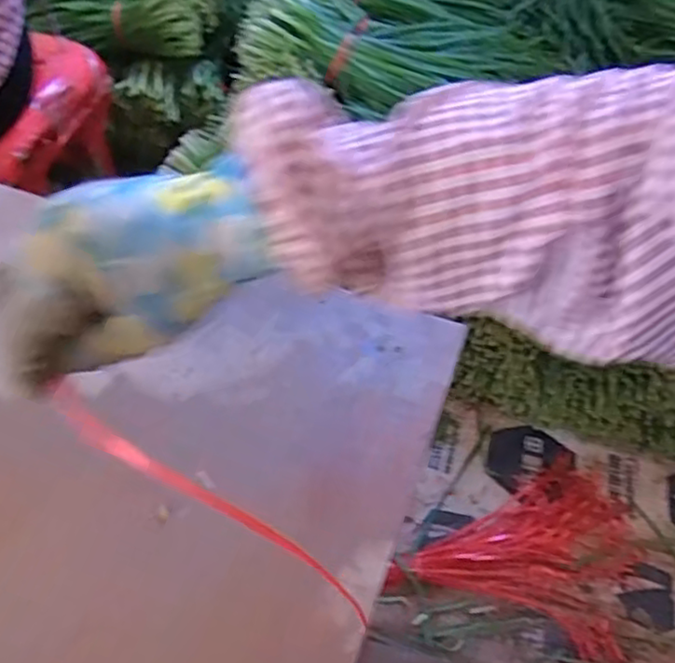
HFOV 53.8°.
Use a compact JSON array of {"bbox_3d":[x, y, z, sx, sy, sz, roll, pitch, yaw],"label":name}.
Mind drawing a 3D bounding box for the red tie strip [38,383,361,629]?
[{"bbox_3d":[-0.057,0.081,0.316,0.183,0.021,0.022,36,50,-10],"label":"red tie strip"}]

